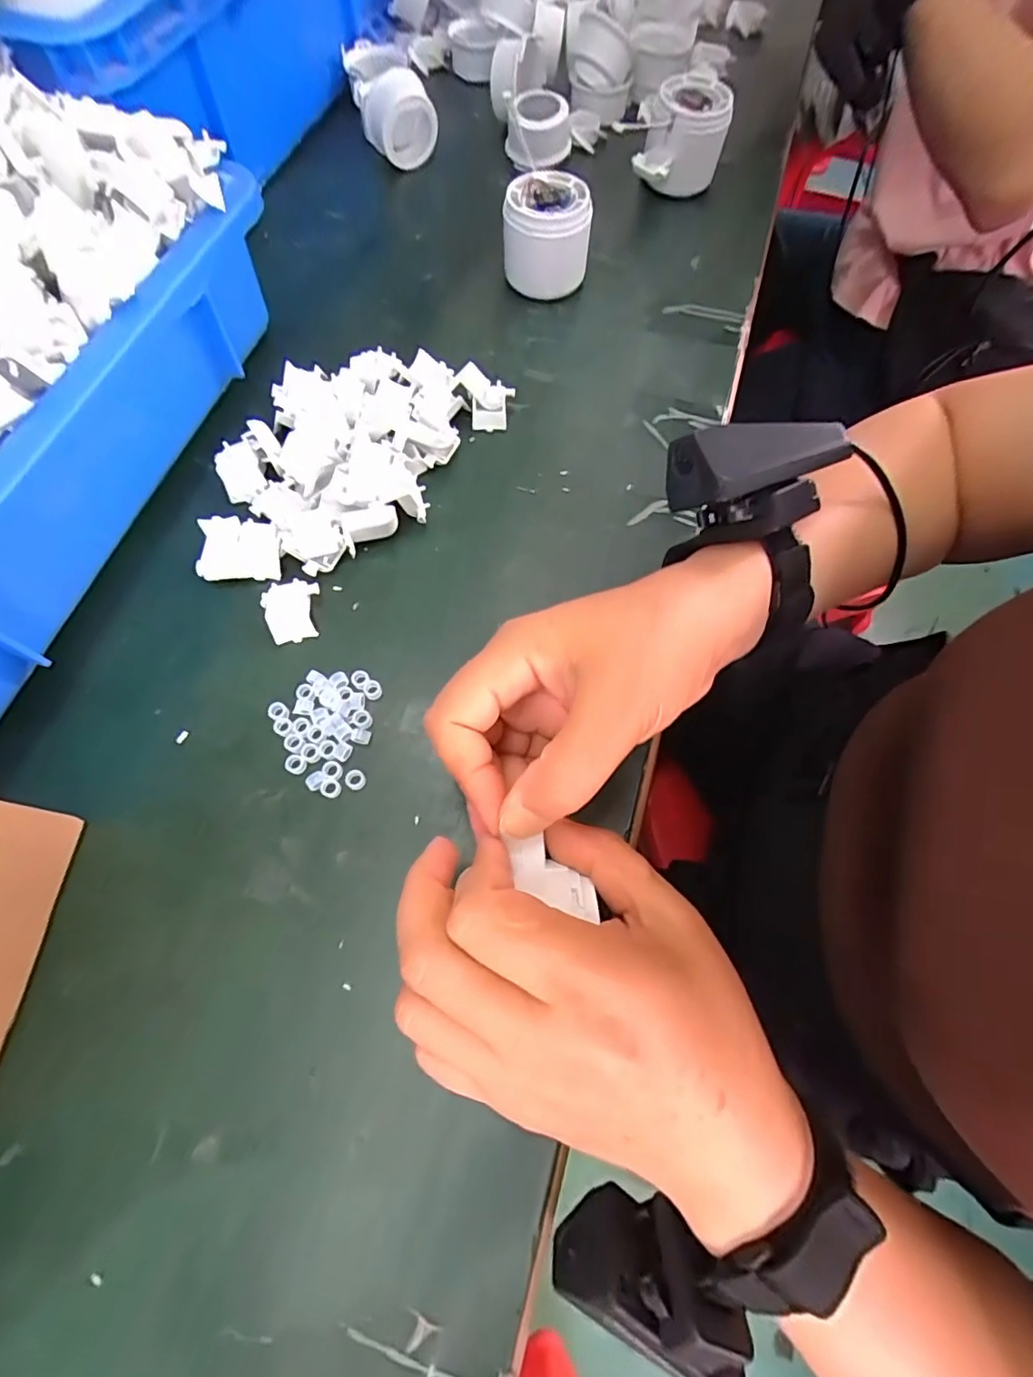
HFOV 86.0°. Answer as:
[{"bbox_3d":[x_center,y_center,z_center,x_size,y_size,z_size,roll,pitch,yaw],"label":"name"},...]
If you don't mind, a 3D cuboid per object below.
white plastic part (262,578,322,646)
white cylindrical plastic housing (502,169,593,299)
[{"bbox_3d":[-0.120,-0.041,0.295,0.028,0.010,0.032,-8,68,-5],"label":"white plastic part"},{"bbox_3d":[0.021,-0.315,0.385,0.058,0.051,0.058,3,68,1],"label":"white cylindrical plastic housing"}]

